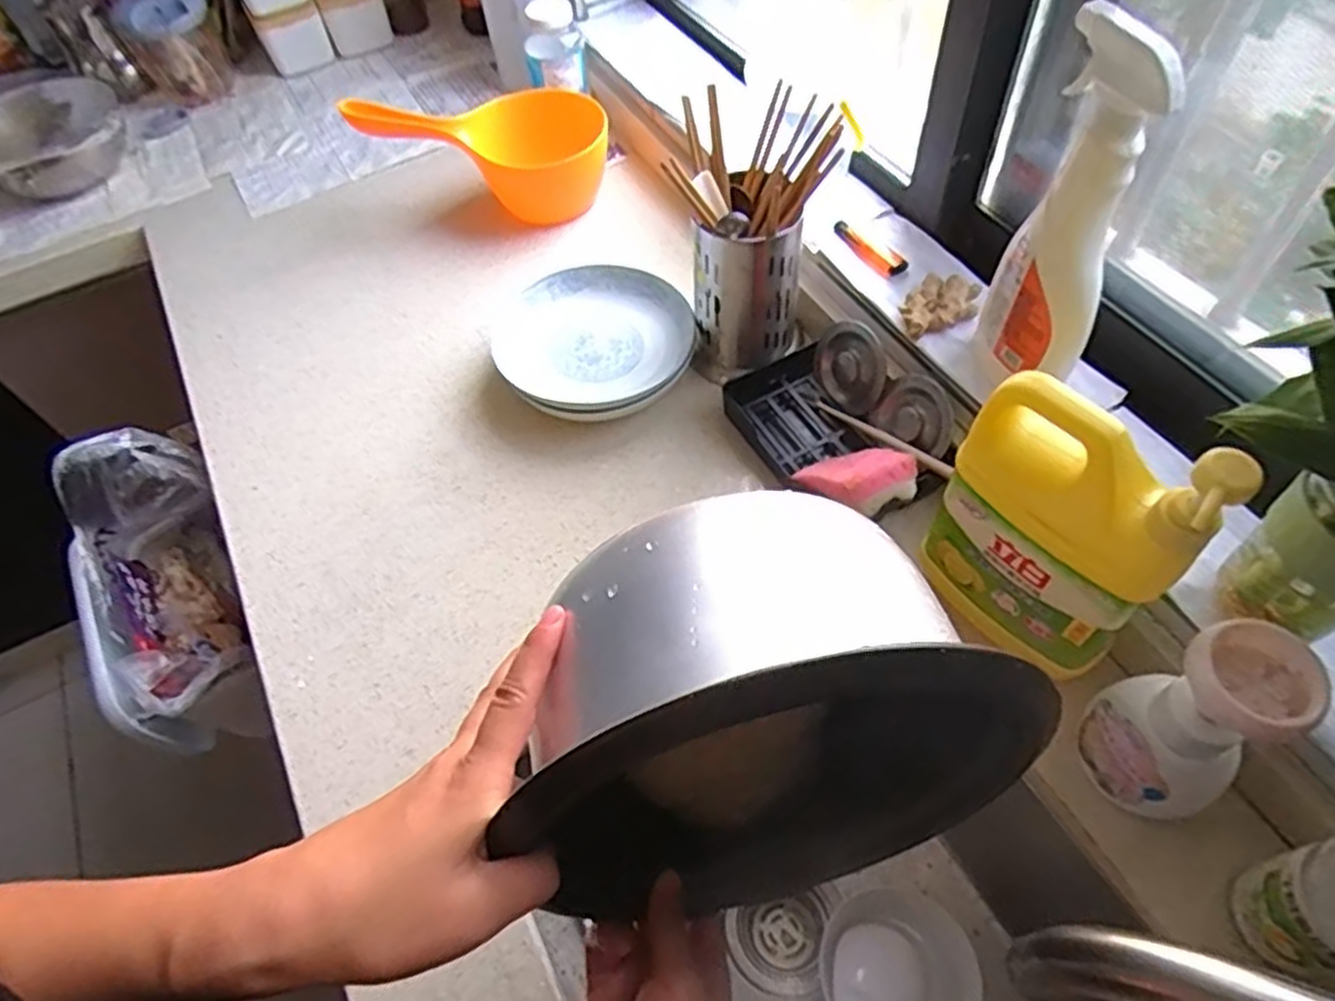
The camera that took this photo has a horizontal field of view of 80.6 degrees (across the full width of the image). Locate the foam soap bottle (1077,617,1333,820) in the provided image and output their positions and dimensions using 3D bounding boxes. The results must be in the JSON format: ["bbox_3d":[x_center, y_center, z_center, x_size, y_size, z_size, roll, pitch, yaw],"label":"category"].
[{"bbox_3d":[0.318,0.132,0.479,0.063,0.153,0.072,-20,56,-9],"label":"foam soap bottle"}]

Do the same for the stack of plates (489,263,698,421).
[{"bbox_3d":[-0.069,-0.152,0.772,0.186,0.038,0.190,-20,56,-9],"label":"stack of plates"}]

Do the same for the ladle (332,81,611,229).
[{"bbox_3d":[-0.204,-0.404,0.908,0.272,0.128,0.161,-13,55,-4],"label":"ladle"}]

